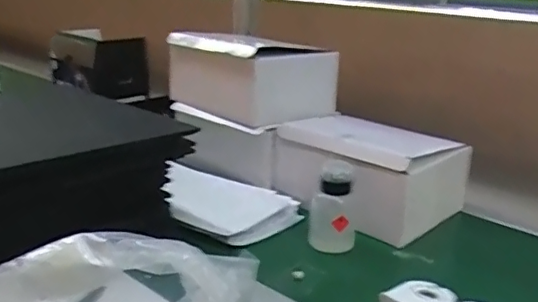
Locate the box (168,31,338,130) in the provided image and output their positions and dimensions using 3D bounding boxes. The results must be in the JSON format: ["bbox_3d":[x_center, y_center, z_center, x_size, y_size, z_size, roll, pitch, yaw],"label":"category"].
[{"bbox_3d":[-0.037,-0.133,1.011,0.203,0.130,0.254,-14,24,-43],"label":"box"}]

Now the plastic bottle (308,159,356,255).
[{"bbox_3d":[0.091,0.080,0.784,0.061,0.125,0.046,1,17,-5],"label":"plastic bottle"}]

